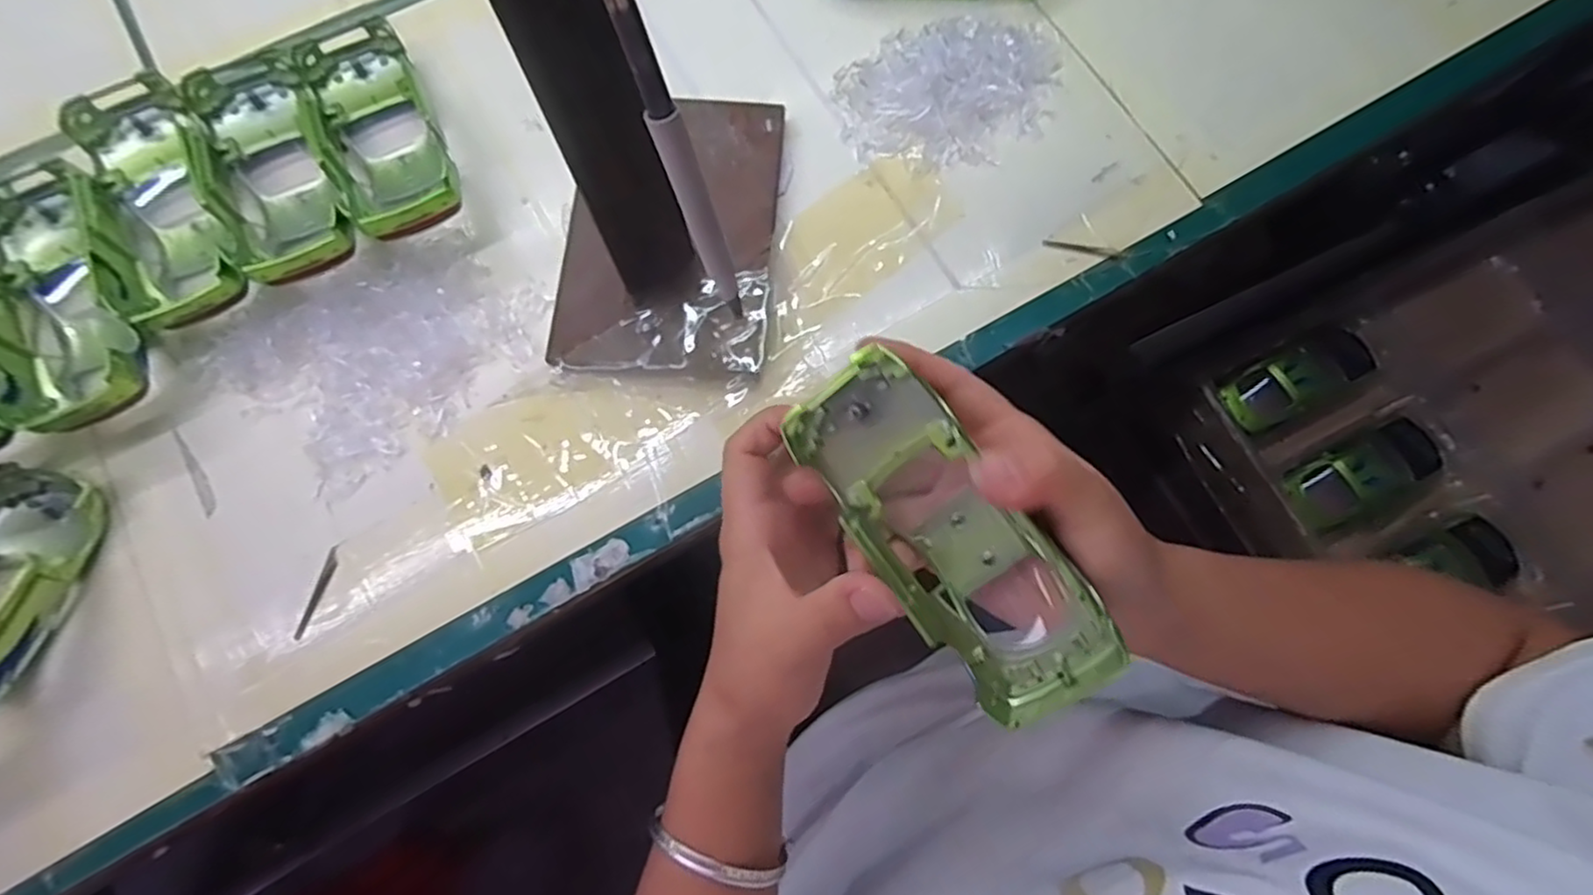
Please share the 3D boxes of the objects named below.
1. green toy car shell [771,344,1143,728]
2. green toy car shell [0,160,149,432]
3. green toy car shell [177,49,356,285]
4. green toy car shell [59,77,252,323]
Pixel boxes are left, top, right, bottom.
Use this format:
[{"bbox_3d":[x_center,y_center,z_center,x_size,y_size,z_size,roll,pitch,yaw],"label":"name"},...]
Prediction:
[{"bbox_3d":[0.054,0.031,0.246,0.050,0.036,0.137,-38,84,15],"label":"green toy car shell"},{"bbox_3d":[-0.339,-0.071,0.314,0.054,0.032,0.140,-29,78,-8],"label":"green toy car shell"},{"bbox_3d":[-0.254,-0.136,0.330,0.056,0.030,0.134,-28,78,-8],"label":"green toy car shell"},{"bbox_3d":[-0.305,-0.117,0.326,0.054,0.033,0.136,-27,78,-8],"label":"green toy car shell"}]

